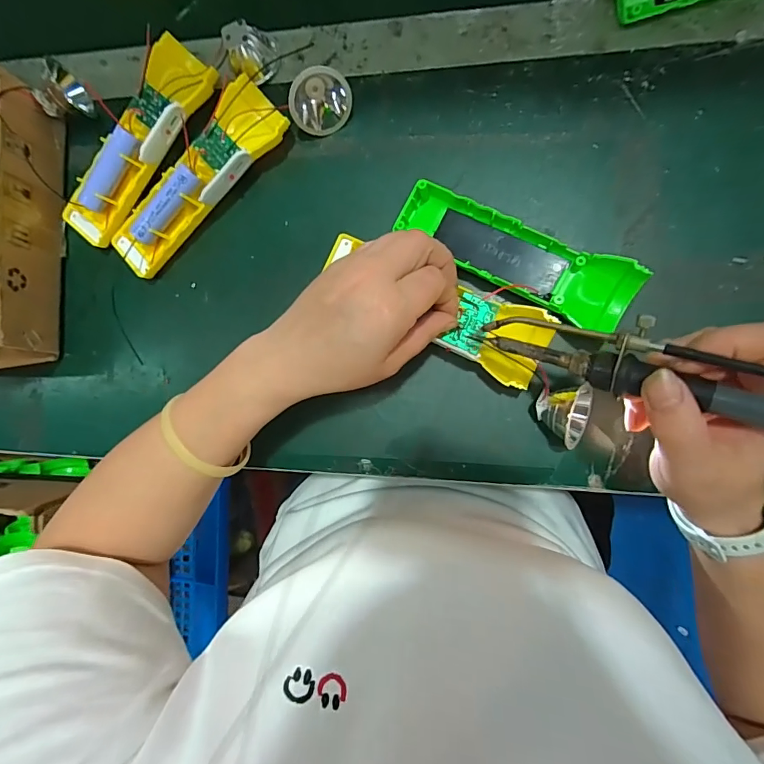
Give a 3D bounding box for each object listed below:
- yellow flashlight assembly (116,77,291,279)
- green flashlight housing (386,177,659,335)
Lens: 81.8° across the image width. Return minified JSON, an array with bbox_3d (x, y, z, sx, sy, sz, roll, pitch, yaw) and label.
[{"bbox_3d":[-0.141,-0.150,0.333,0.162,0.035,0.045,-44,83,6],"label":"yellow flashlight assembly"},{"bbox_3d":[0.087,-0.085,0.298,0.161,0.029,0.047,27,94,9],"label":"green flashlight housing"}]

